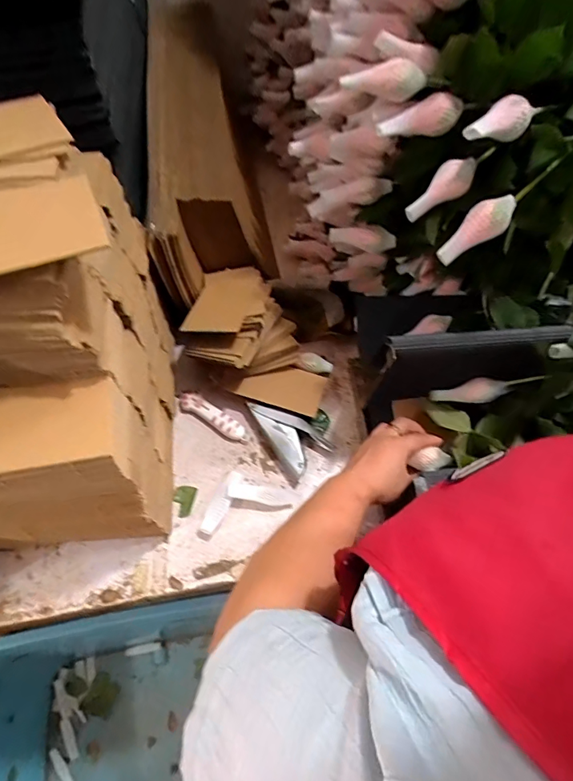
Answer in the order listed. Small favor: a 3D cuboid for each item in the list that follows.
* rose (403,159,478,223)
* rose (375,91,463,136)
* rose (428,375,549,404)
[{"bbox_3d":[0.164,-0.218,0.478,0.084,0.034,0.044,-37,63,22],"label":"rose"},{"bbox_3d":[0.137,-0.283,0.465,0.086,0.035,0.030,-11,62,7],"label":"rose"},{"bbox_3d":[0.257,-0.001,0.578,0.135,0.024,0.023,-10,60,19],"label":"rose"}]

